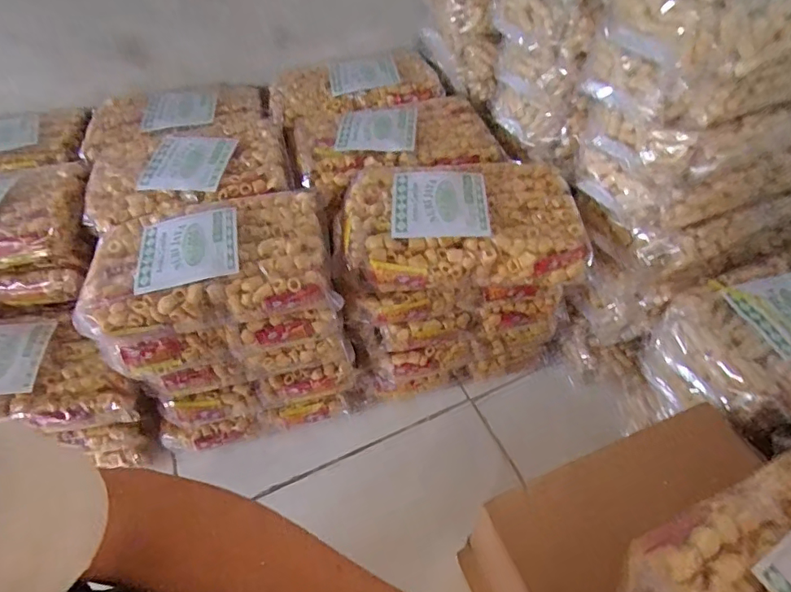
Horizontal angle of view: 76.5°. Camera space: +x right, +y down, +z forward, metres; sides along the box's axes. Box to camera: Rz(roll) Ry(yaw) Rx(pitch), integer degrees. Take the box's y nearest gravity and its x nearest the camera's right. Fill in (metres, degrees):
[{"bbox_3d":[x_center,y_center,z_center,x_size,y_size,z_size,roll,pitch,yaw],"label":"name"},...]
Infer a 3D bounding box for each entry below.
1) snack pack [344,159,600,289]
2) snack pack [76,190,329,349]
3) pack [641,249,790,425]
[{"bbox_3d":[0.069,-0.081,0.563,0.259,0.070,0.153,-4,48,2],"label":"snack pack"},{"bbox_3d":[-0.203,-0.034,0.536,0.257,0.059,0.158,-12,48,-5],"label":"snack pack"},{"bbox_3d":[0.423,0.035,0.550,0.282,0.105,0.162,-27,51,-18],"label":"pack"}]

